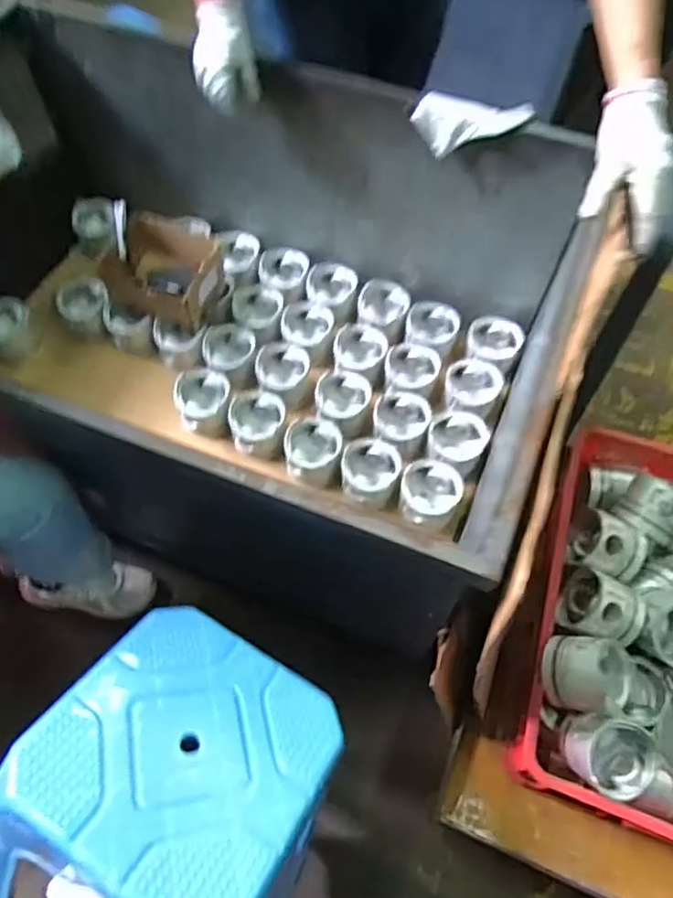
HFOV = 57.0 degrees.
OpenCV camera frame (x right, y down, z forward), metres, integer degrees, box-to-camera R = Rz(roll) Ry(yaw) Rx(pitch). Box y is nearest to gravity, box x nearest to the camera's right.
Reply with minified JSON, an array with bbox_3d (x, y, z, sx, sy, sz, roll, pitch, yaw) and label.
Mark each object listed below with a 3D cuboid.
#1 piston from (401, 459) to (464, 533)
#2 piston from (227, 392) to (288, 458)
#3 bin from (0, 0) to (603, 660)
[{"bbox_3d":[0.167,0.084,1.123,0.104,0.072,0.116,33,64,15],"label":"piston"},{"bbox_3d":[-0.150,-0.051,1.197,0.103,0.084,0.108,5,60,0],"label":"piston"},{"bbox_3d":[-0.213,-0.182,1.199,1.127,0.794,0.764,20,62,9],"label":"bin"}]

